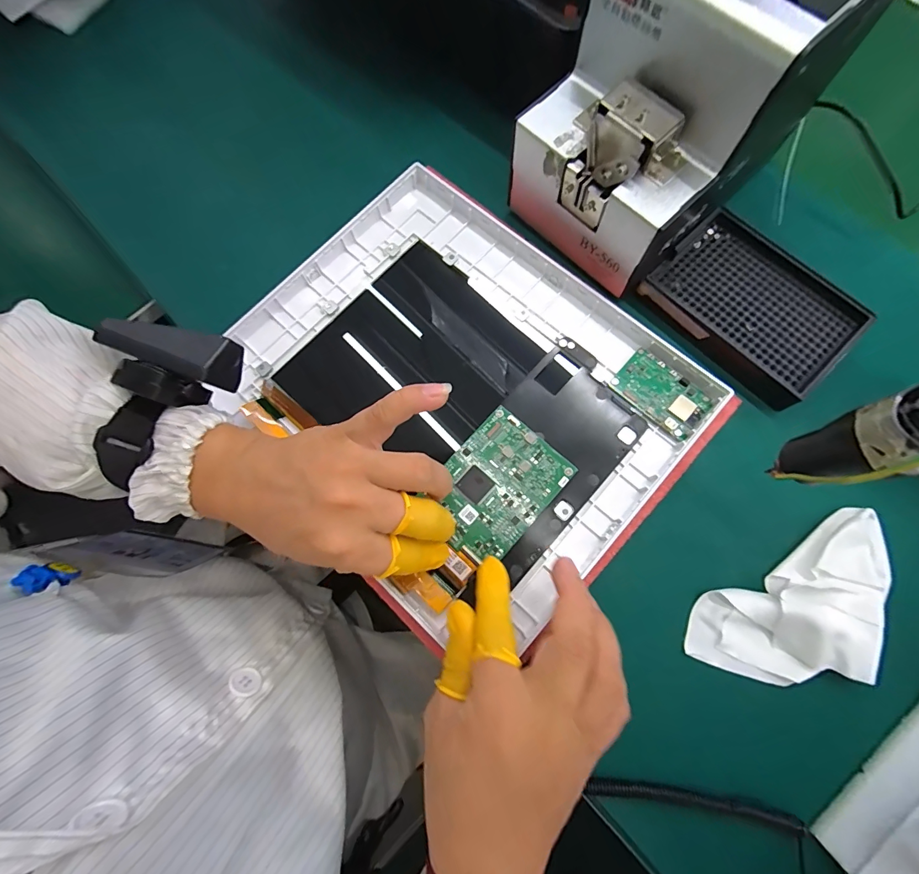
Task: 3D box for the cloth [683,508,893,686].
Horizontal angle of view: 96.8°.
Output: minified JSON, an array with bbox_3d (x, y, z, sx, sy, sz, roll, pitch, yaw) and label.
[{"bbox_3d":[0.219,0.112,0.255,0.141,0.018,0.072,-29,77,-6],"label":"cloth"}]

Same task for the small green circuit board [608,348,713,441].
[{"bbox_3d":[0.144,-0.031,0.292,0.063,0.005,0.038,43,81,11],"label":"small green circuit board"}]

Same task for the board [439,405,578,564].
[{"bbox_3d":[0.025,0.033,0.277,0.069,0.004,0.089,42,80,11],"label":"board"}]

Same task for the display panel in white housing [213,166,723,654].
[{"bbox_3d":[-0.004,-0.033,0.298,0.309,0.019,0.253,42,81,11],"label":"display panel in white housing"}]

